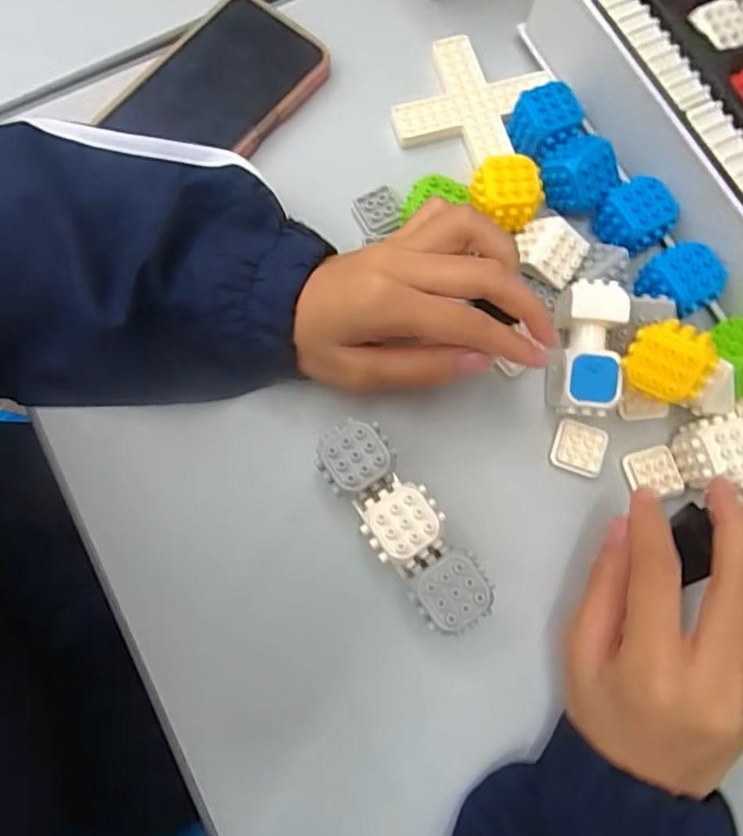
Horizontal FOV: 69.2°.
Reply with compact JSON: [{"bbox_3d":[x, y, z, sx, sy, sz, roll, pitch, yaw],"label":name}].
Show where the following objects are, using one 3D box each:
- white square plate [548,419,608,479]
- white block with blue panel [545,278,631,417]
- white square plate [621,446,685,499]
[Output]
[{"bbox_3d":[0.114,0.016,0.296,0.029,0.004,0.028,20,79,3],"label":"white square plate"},{"bbox_3d":[0.112,-0.036,0.290,0.036,0.028,0.069,7,91,0],"label":"white block with blue panel"},{"bbox_3d":[0.153,0.031,0.293,0.026,0.004,0.027,-16,79,-4],"label":"white square plate"}]

